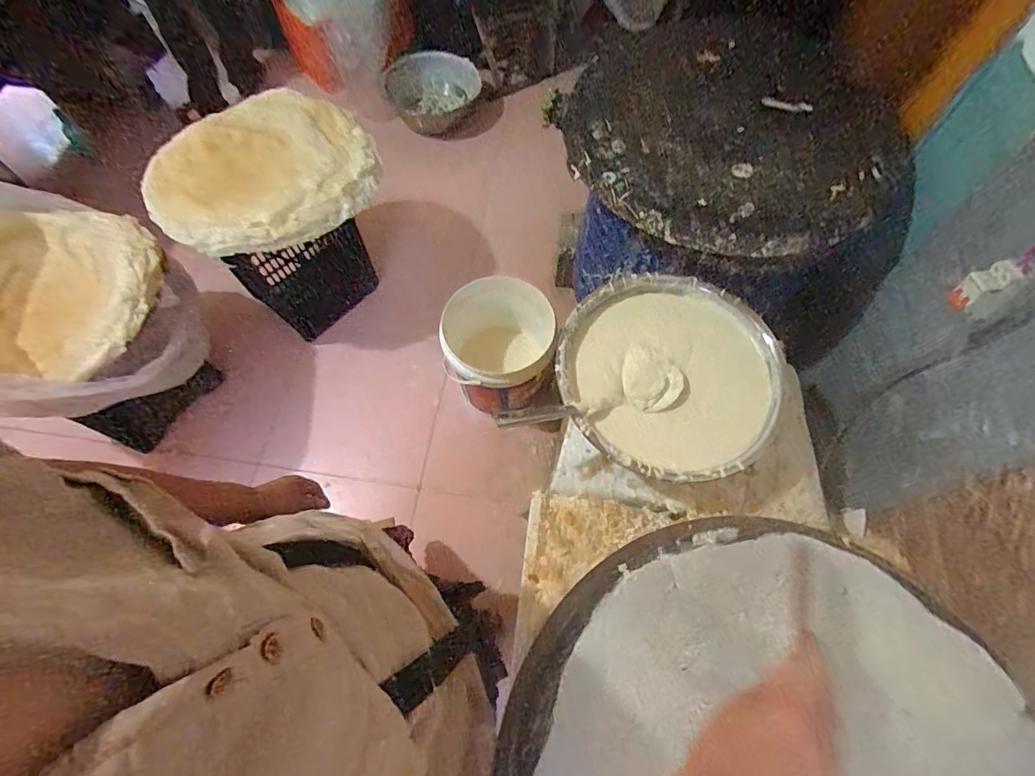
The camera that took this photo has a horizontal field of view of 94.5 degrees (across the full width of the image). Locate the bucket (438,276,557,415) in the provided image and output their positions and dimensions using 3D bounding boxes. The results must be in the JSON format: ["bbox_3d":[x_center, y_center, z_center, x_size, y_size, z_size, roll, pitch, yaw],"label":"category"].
[{"bbox_3d":[-0.059,-0.103,1.394,0.301,0.300,0.324,-5,65,-2],"label":"bucket"}]

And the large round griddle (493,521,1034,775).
[{"bbox_3d":[0.247,0.379,0.430,0.493,0.047,0.508,0,65,0],"label":"large round griddle"}]

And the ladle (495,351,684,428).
[{"bbox_3d":[0.129,-0.001,0.820,0.329,0.071,0.109,-11,65,-5],"label":"ladle"}]

